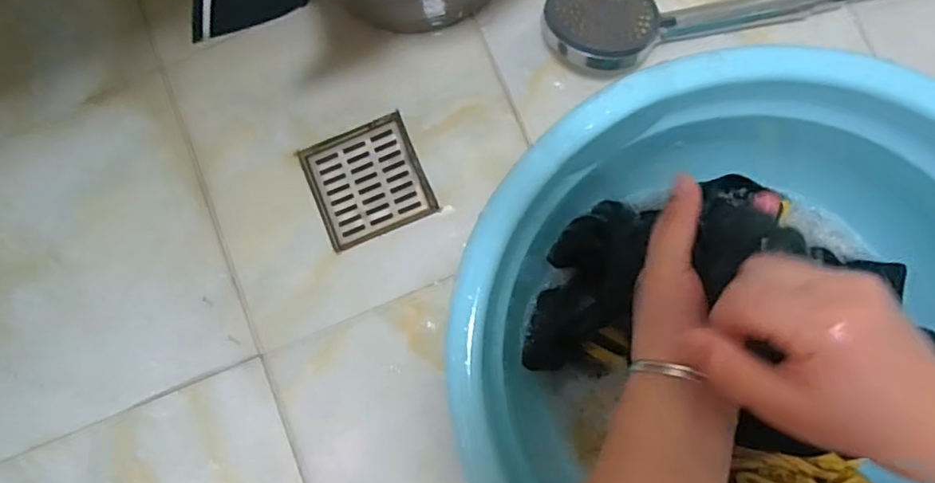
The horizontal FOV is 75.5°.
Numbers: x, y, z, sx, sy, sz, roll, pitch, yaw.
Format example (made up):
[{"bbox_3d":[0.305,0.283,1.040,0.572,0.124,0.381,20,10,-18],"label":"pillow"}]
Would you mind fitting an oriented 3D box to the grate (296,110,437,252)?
[{"bbox_3d":[-0.093,-0.057,0.559,0.100,0.009,0.101,-23,83,4],"label":"grate"}]

